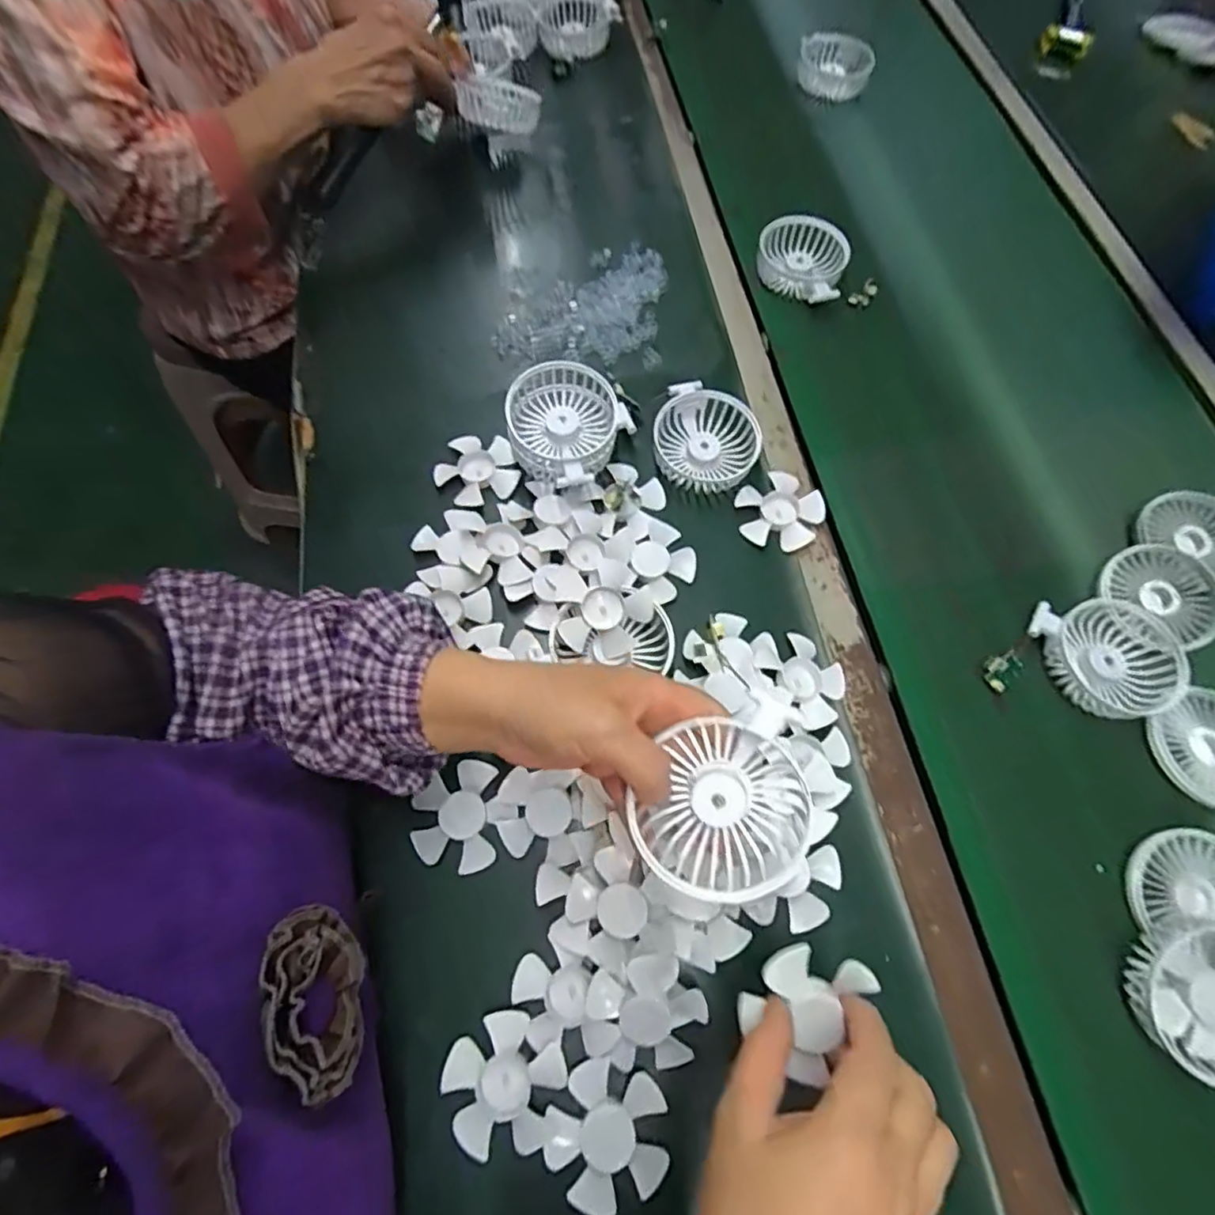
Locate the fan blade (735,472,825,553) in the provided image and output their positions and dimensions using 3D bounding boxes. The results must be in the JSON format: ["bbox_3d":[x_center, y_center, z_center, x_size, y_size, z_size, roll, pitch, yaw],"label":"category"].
[{"bbox_3d":[0.143,-0.078,0.512,0.069,0.013,0.066,1,66,-3],"label":"fan blade"}]

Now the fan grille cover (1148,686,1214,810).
[{"bbox_3d":[0.445,0.105,0.451,0.078,0.014,0.080,-26,70,-13],"label":"fan grille cover"}]

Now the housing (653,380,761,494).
[{"bbox_3d":[0.084,-0.141,0.526,0.086,0.034,0.086,1,66,-3],"label":"housing"}]

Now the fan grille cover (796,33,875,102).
[{"bbox_3d":[0.291,-0.695,0.791,0.090,0.042,0.090,15,67,4],"label":"fan grille cover"}]

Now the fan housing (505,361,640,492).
[{"bbox_3d":[-0.038,-0.149,0.512,0.091,0.054,0.093,1,66,-3],"label":"fan housing"}]

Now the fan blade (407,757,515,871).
[{"bbox_3d":[-0.097,0.142,0.410,0.067,0.010,0.064,-29,71,-14],"label":"fan blade"}]

